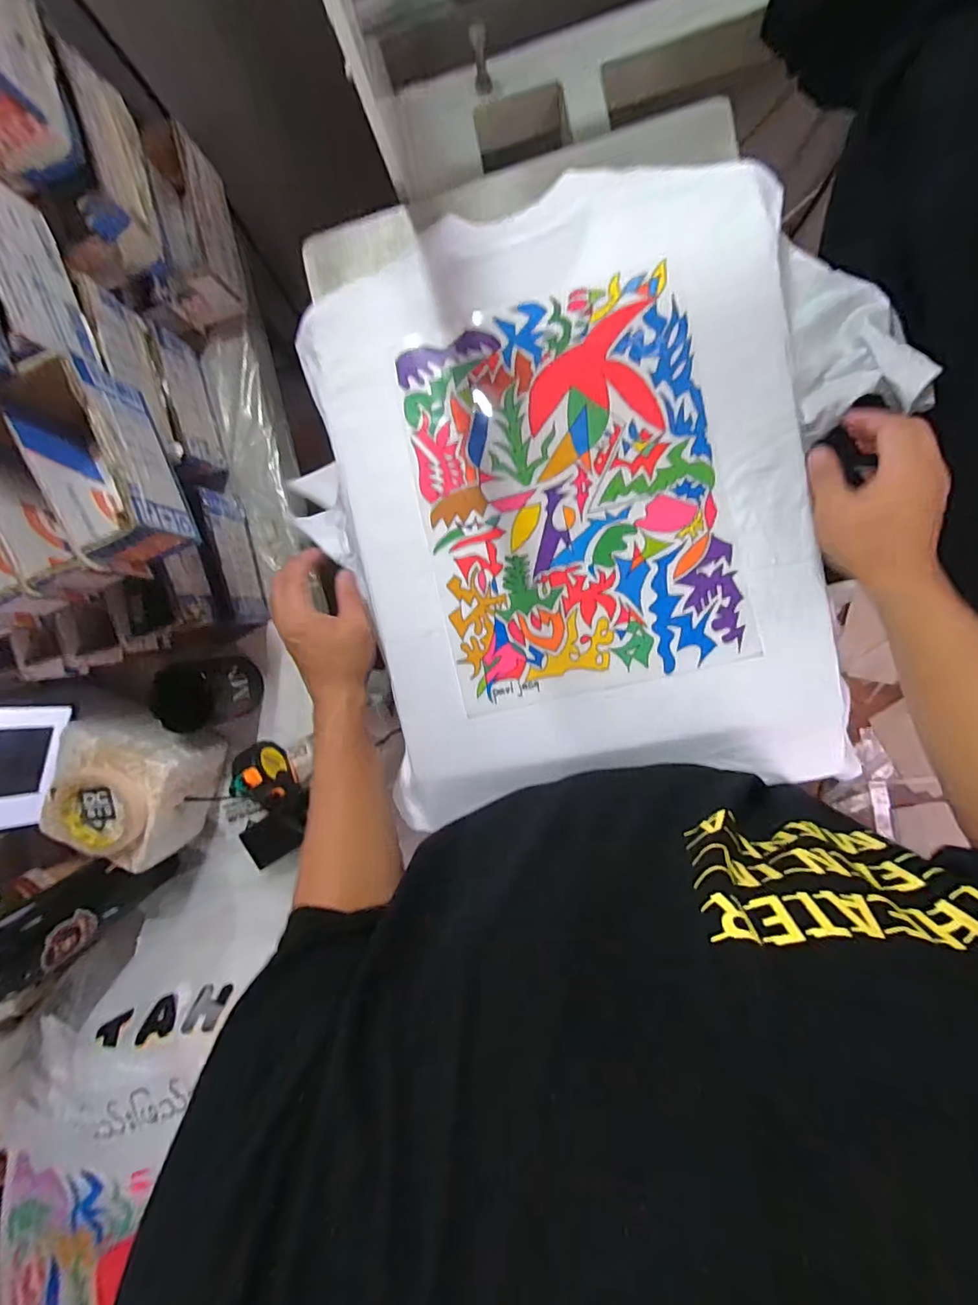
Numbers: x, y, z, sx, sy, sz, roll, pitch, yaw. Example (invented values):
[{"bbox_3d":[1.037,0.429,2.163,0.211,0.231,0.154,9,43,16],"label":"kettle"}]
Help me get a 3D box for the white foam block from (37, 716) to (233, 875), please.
[{"bbox_3d":[-0.430,0.161,0.605,0.141,0.116,0.155,18,97,5],"label":"white foam block"}]

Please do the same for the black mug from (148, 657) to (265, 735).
[{"bbox_3d":[-0.335,0.047,0.601,0.101,0.091,0.085,-16,93,8],"label":"black mug"}]

